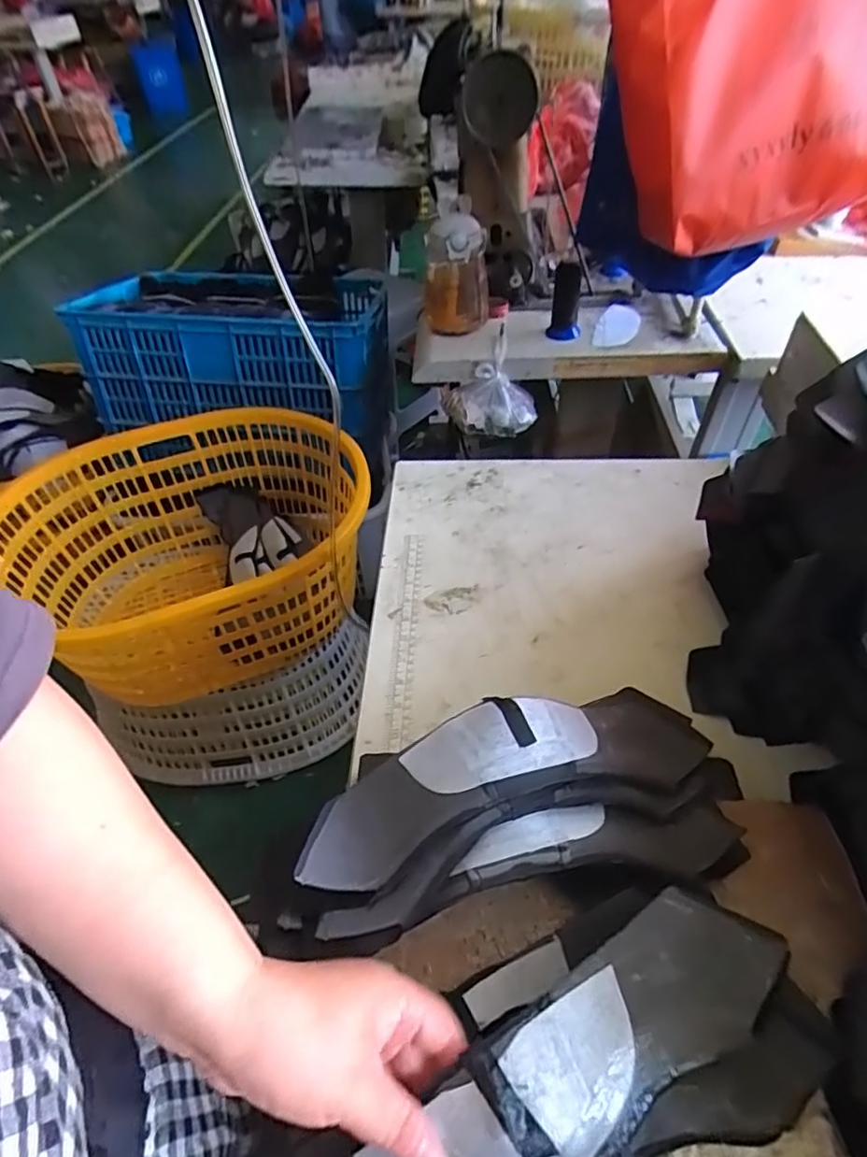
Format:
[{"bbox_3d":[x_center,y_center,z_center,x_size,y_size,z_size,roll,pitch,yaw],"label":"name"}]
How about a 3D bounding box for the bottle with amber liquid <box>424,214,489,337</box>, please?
[{"bbox_3d":[0.041,-0.526,1.015,0.111,0.181,0.093,-1,49,0],"label":"bottle with amber liquid"}]

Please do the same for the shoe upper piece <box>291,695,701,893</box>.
[{"bbox_3d":[0.063,0.140,0.422,0.302,0.080,0.089,-15,50,-11],"label":"shoe upper piece"}]

